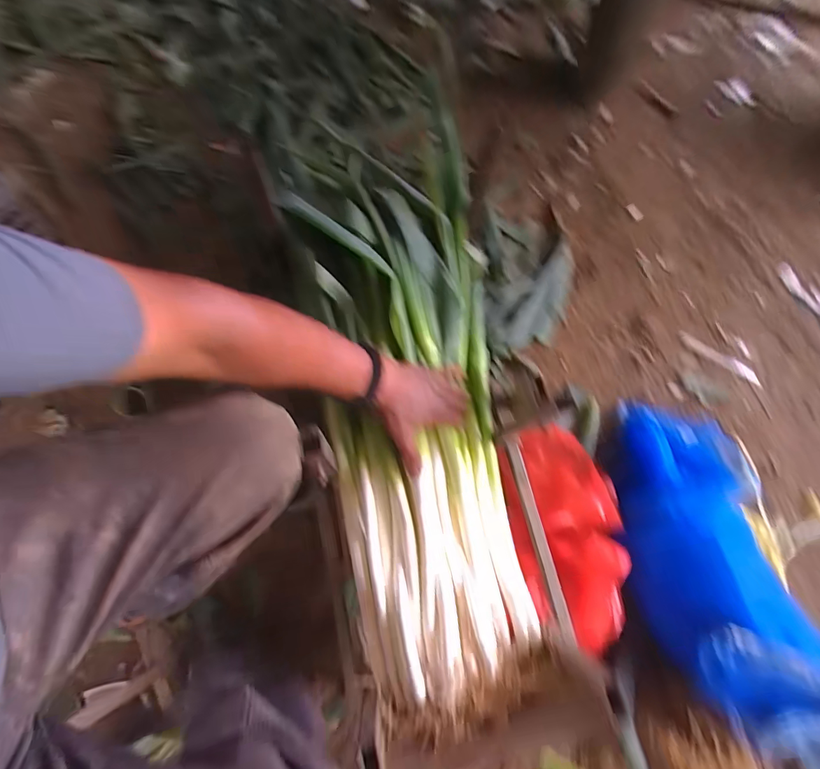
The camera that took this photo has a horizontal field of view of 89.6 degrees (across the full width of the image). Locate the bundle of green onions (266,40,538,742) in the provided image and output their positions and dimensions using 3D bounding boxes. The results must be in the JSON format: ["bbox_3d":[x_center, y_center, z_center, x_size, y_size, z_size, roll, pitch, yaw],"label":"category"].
[{"bbox_3d":[0.005,0.016,0.607,0.253,0.148,0.763,-11,84,-4],"label":"bundle of green onions"}]

